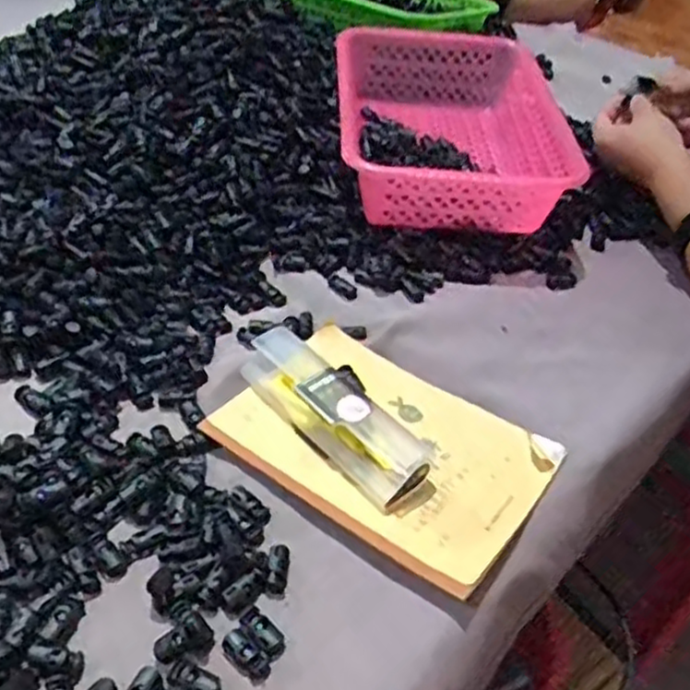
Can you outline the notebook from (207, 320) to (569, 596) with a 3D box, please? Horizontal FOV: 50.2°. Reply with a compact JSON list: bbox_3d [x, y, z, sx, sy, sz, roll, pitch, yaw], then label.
[{"bbox_3d":[0.028,0.065,0.505,0.207,0.018,0.144,30,46,23],"label":"notebook"}]

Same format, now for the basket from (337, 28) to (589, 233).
[{"bbox_3d":[0.098,-0.223,0.736,0.203,0.086,0.295,3,42,-4],"label":"basket"}]

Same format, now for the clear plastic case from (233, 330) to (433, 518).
[{"bbox_3d":[-0.010,0.045,0.501,0.043,0.038,0.152,-28,52,-33],"label":"clear plastic case"}]

